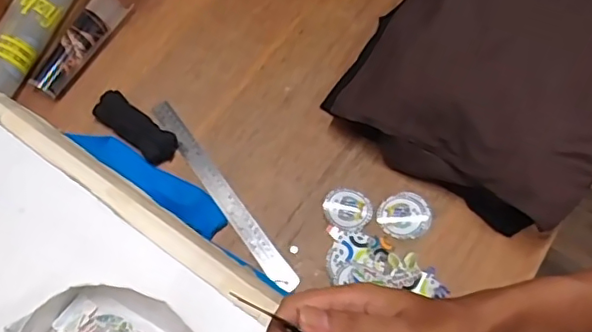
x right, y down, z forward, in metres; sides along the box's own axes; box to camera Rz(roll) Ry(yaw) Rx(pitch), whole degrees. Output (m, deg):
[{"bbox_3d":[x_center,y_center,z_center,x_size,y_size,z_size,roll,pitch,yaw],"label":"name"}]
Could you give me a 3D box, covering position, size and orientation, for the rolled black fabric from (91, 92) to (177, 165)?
[{"bbox_3d":[-0.223,-0.054,0.787,0.127,0.026,0.049,38,71,13],"label":"rolled black fabric"}]

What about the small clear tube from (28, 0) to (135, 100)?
[{"bbox_3d":[-0.310,-0.177,0.822,0.042,0.048,0.178,30,70,11],"label":"small clear tube"}]

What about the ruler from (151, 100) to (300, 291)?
[{"bbox_3d":[-0.101,0.035,0.766,0.025,0.005,0.320,-35,72,-13],"label":"ruler"}]

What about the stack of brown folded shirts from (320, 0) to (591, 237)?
[{"bbox_3d":[0.318,-0.186,0.802,0.350,0.105,0.499,33,70,12],"label":"stack of brown folded shirts"}]

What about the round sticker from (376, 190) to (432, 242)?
[{"bbox_3d":[0.146,0.065,0.754,0.068,0.008,0.061,23,69,8],"label":"round sticker"}]

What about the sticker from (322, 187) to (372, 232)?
[{"bbox_3d":[0.069,0.057,0.757,0.065,0.008,0.055,24,69,9],"label":"sticker"}]

